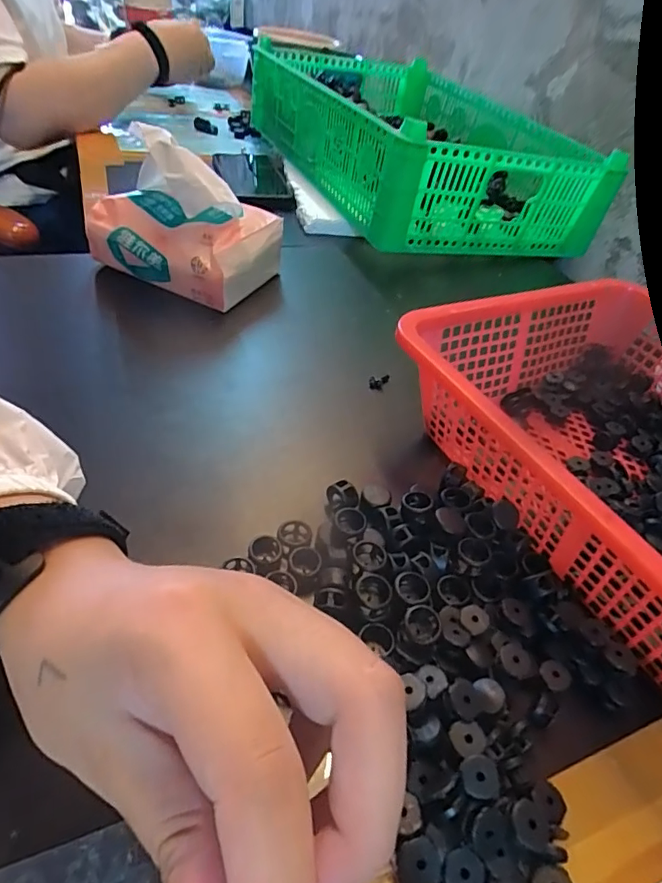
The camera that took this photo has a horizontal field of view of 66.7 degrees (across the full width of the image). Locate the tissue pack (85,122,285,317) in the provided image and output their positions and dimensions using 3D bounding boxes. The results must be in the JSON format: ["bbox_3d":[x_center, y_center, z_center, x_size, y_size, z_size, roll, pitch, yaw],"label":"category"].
[{"bbox_3d":[-0.122,-0.184,0.414,0.137,0.103,0.094,22,45,12],"label":"tissue pack"}]

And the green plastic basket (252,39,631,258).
[{"bbox_3d":[0.099,-0.407,0.680,0.301,0.111,0.495,-9,47,-19],"label":"green plastic basket"}]

